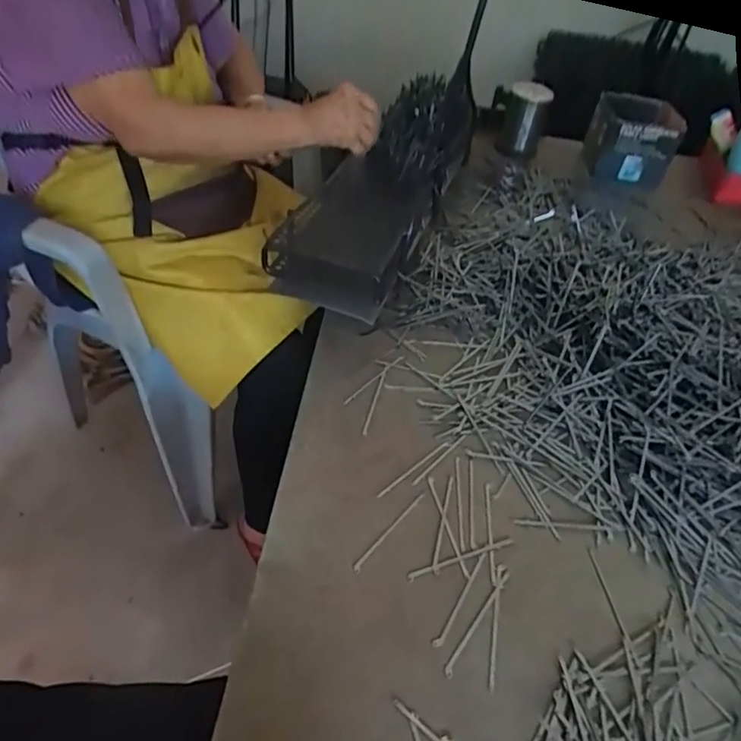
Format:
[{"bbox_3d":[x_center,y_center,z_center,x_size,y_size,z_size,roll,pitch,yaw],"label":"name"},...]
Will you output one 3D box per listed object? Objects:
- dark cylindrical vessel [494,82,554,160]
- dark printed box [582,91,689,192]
[{"bbox_3d":[0.276,-0.449,1.039,0.077,0.135,0.077,12,47,6],"label":"dark cylindrical vessel"},{"bbox_3d":[0.476,-0.416,1.042,0.143,0.121,0.092,7,46,1],"label":"dark printed box"}]

